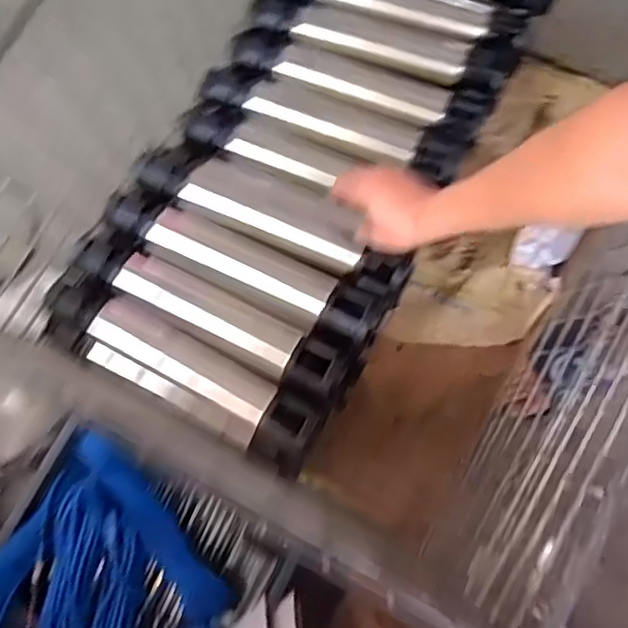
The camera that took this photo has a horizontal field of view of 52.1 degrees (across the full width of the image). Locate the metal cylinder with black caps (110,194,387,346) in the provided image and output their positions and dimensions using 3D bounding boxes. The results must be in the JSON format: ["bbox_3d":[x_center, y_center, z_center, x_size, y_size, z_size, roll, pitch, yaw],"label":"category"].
[{"bbox_3d":[-0.093,-0.059,0.772,0.362,0.068,0.068,26,80,6],"label":"metal cylinder with black caps"}]

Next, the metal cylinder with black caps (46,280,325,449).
[{"bbox_3d":[-0.160,0.055,0.760,0.378,0.061,0.068,28,81,6],"label":"metal cylinder with black caps"}]

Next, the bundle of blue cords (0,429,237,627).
[{"bbox_3d":[-0.369,0.434,0.889,0.433,0.102,0.340,-41,81,-7],"label":"bundle of blue cords"}]

